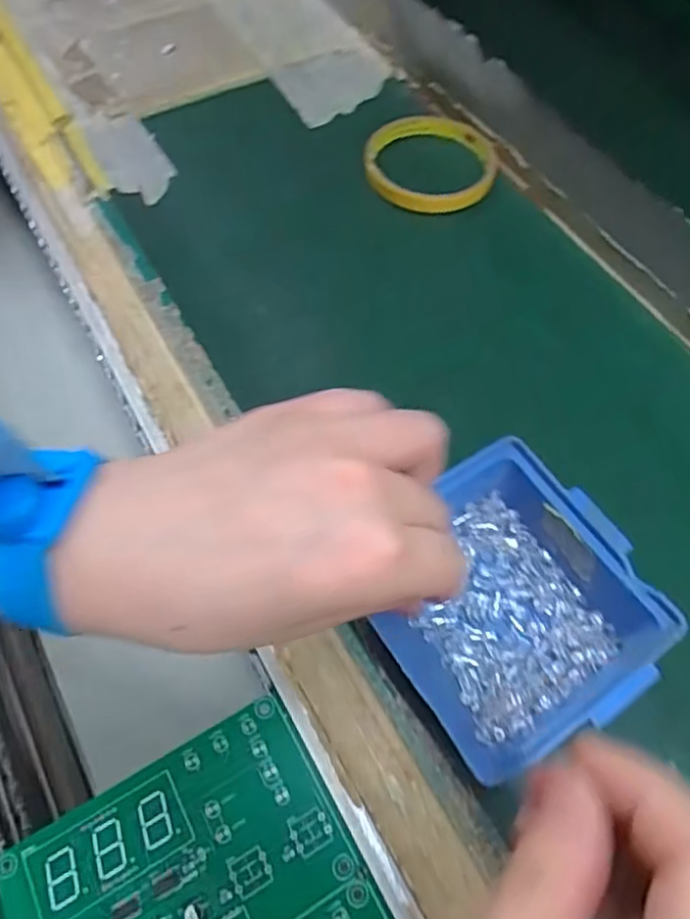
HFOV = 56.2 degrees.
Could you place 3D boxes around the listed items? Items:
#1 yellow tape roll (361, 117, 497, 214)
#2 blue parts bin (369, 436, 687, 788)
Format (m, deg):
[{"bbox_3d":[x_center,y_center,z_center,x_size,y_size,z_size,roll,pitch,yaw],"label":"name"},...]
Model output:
[{"bbox_3d":[0.057,-0.195,0.427,0.085,0.015,0.081,-1,63,2],"label":"yellow tape roll"},{"bbox_3d":[0.064,0.060,0.261,0.097,0.045,0.102,-35,67,-15],"label":"blue parts bin"}]

